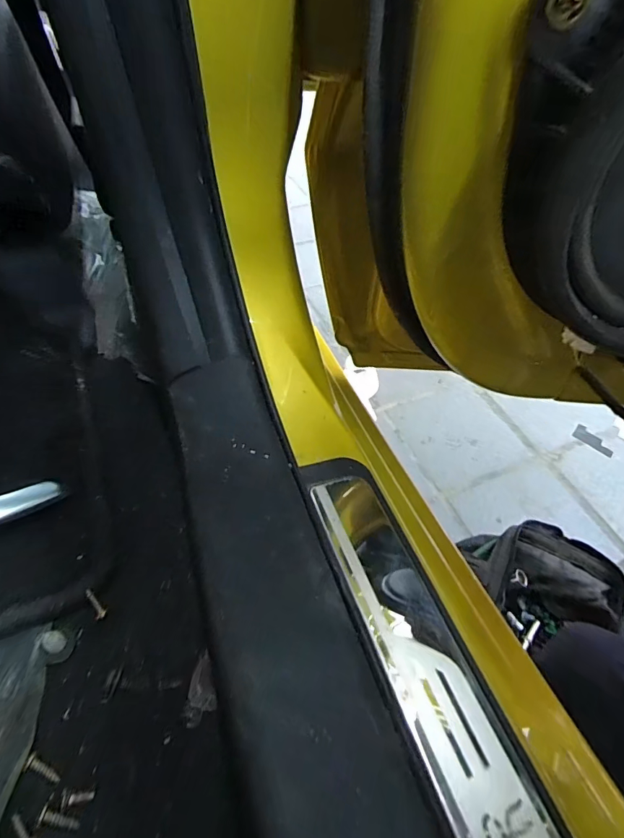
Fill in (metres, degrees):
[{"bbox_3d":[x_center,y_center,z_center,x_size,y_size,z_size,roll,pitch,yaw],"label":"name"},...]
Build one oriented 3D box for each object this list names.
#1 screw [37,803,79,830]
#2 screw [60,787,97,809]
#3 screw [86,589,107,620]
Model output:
[{"bbox_3d":[-0.108,0.171,0.186,0.018,0.005,0.006,7,51,4],"label":"screw"},{"bbox_3d":[-0.104,0.168,0.193,0.014,0.004,0.007,3,52,-13],"label":"screw"},{"bbox_3d":[-0.122,0.104,0.243,0.005,0.004,0.020,-34,59,-26],"label":"screw"}]

